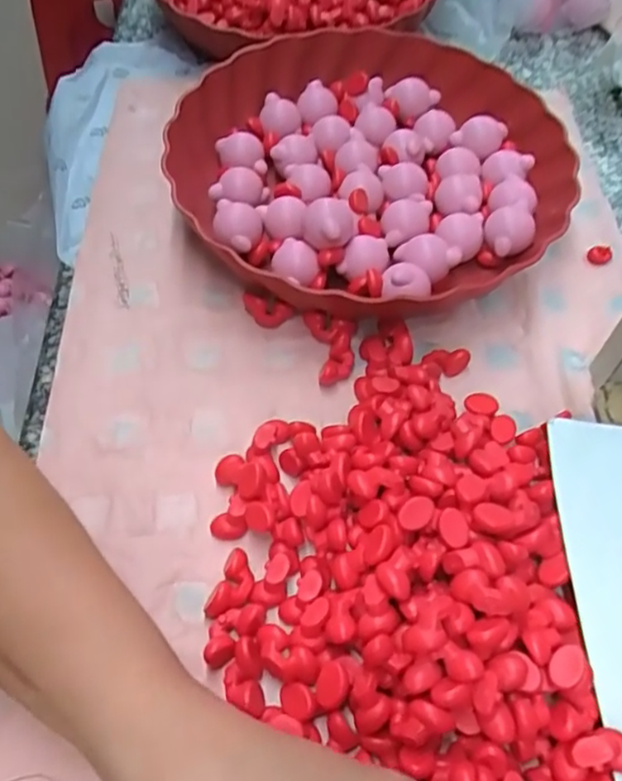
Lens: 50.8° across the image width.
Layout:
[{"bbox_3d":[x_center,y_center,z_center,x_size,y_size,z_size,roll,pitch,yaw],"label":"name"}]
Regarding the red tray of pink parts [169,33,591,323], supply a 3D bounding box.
[{"bbox_3d":[0.036,-0.141,0.410,0.240,0.044,0.221,-26,62,-17],"label":"red tray of pink parts"}]

